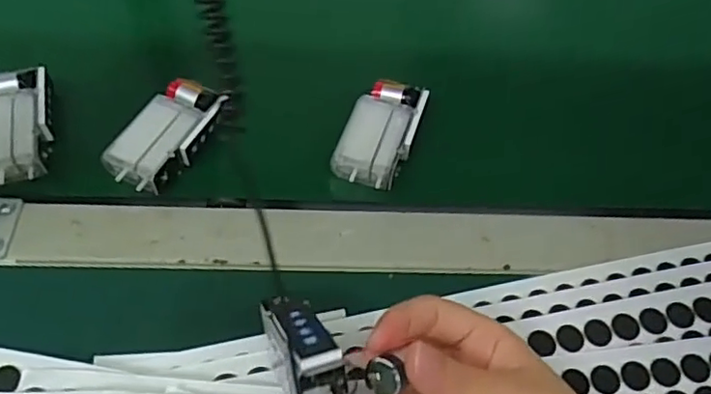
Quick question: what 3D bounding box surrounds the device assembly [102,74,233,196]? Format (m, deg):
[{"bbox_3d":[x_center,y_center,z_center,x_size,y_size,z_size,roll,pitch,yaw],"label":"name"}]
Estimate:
[{"bbox_3d":[-0.117,-0.039,0.386,0.043,0.024,0.079,31,59,16],"label":"device assembly"}]

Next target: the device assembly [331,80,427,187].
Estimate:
[{"bbox_3d":[0.016,-0.040,0.395,0.043,0.024,0.074,17,57,7],"label":"device assembly"}]

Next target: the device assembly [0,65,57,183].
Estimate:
[{"bbox_3d":[-0.213,-0.045,0.385,0.043,0.019,0.078,-7,57,-9],"label":"device assembly"}]

